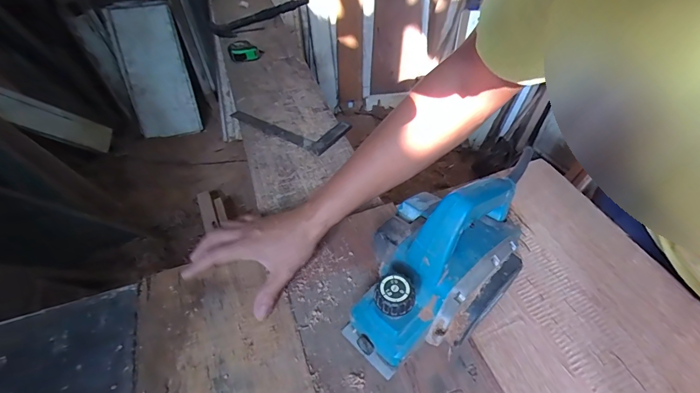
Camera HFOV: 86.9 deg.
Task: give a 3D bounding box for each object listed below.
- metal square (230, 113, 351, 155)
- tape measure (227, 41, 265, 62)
[{"bbox_3d":[-0.127,-0.158,0.785,0.244,0.012,0.105,26,53,24],"label":"metal square"},{"bbox_3d":[-0.280,-0.393,0.989,0.088,0.035,0.071,-14,47,-13],"label":"tape measure"}]

